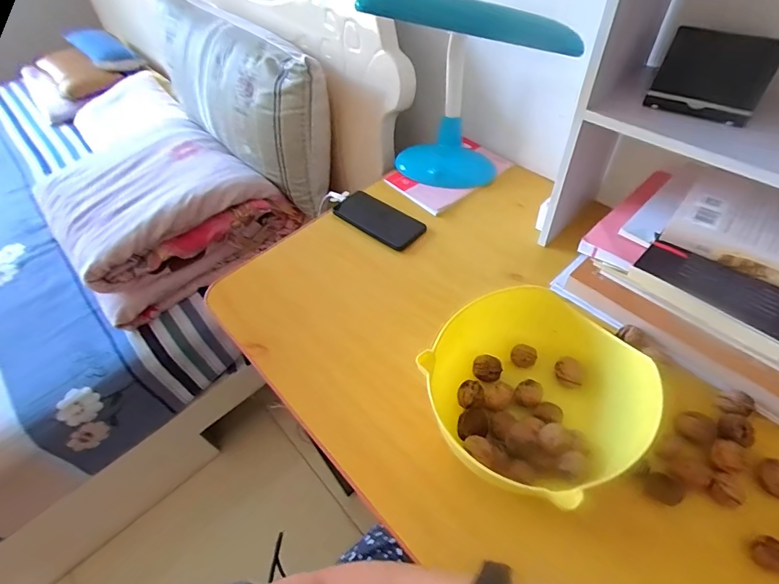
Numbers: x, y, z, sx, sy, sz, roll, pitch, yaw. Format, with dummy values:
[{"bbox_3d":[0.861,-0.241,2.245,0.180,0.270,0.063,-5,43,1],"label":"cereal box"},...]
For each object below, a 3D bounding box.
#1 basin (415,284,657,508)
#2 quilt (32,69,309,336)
[{"bbox_3d":[0.155,0.103,0.462,0.221,0.101,0.216,-3,50,3],"label":"basin"},{"bbox_3d":[-0.550,-0.216,1.008,0.446,0.217,0.469,-37,56,-23],"label":"quilt"}]

